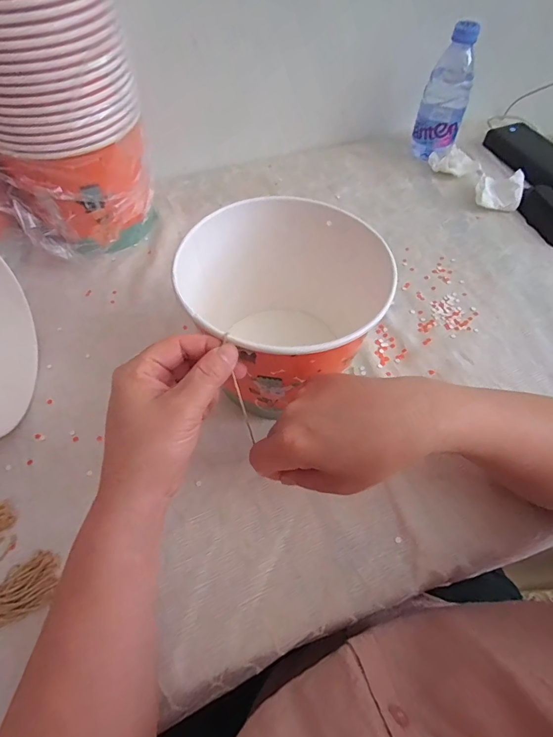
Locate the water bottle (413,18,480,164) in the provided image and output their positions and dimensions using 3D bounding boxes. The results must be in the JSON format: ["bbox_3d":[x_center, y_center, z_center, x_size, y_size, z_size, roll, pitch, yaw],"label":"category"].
[{"bbox_3d":[0.244,-0.388,0.560,0.065,0.149,0.054,17,59,10],"label":"water bottle"}]

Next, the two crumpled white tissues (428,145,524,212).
[{"bbox_3d":[0.283,-0.274,0.548,0.060,0.032,0.139,-24,61,-15],"label":"two crumpled white tissues"}]

